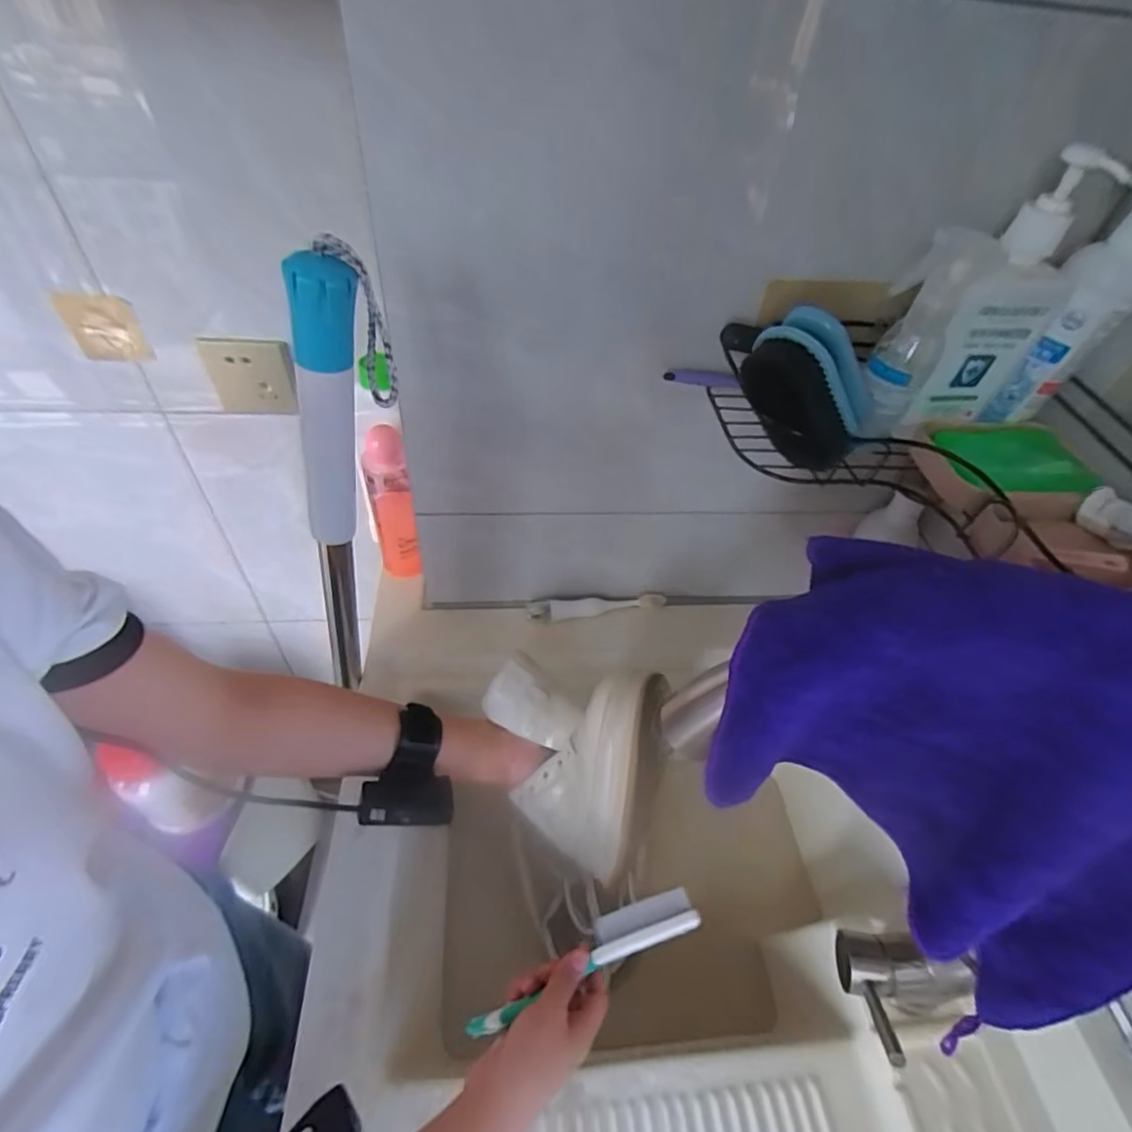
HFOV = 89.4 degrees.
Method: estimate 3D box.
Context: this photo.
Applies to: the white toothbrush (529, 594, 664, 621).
[{"bbox_3d":[0.040,0.050,0.693,0.169,0.024,0.027,-2,48,-8],"label":"white toothbrush"}]

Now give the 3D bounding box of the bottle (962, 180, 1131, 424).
[{"bbox_3d":[0.376,-0.184,0.406,0.065,0.177,0.055,22,49,14],"label":"bottle"}]

